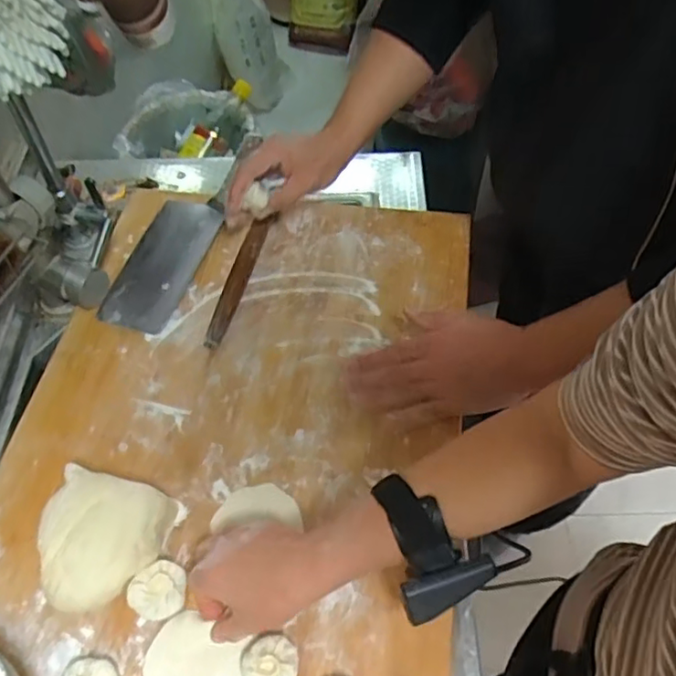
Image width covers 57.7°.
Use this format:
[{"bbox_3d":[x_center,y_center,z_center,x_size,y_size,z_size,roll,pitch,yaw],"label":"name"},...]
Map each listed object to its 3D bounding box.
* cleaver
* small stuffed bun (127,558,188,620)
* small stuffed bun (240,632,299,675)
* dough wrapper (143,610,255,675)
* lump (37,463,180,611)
[{"bbox_3d":[-0.192,-0.138,0.734,0.093,0.027,0.292,11,57,12],"label":"cleaver"},{"bbox_3d":[-0.143,0.203,0.494,0.042,0.031,0.042,15,58,14],"label":"small stuffed bun"},{"bbox_3d":[-0.051,0.248,0.462,0.042,0.025,0.043,-2,55,3],"label":"small stuffed bun"},{"bbox_3d":[-0.111,0.254,0.474,0.077,0.014,0.064,11,57,12],"label":"dough wrapper"},{"bbox_3d":[-0.196,0.169,0.507,0.102,0.054,0.106,6,56,9],"label":"lump"}]

